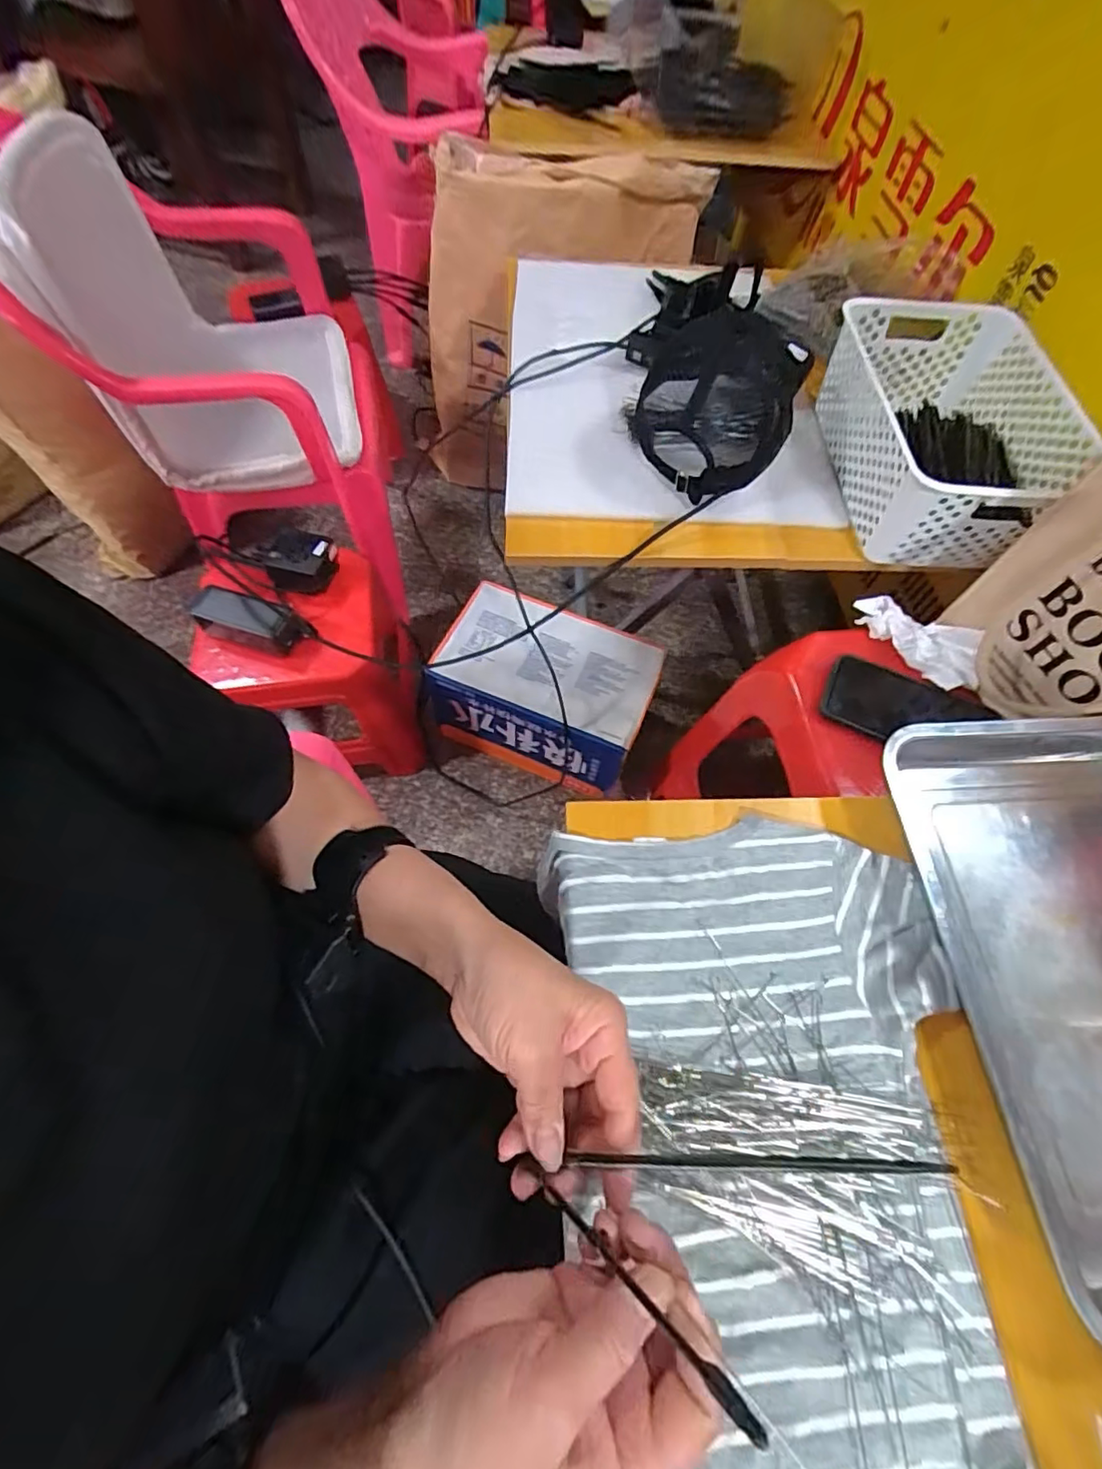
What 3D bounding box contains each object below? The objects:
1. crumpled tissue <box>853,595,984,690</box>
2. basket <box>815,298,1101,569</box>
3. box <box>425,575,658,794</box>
[{"bbox_3d":[0.376,-0.099,0.587,0.069,0.036,0.128,-36,70,-18],"label":"crumpled tissue"},{"bbox_3d":[0.422,-0.321,0.626,0.208,0.106,0.316,3,63,-2],"label":"basket"},{"bbox_3d":[-0.010,-0.067,0.975,0.321,0.201,0.209,24,65,9],"label":"box"}]

